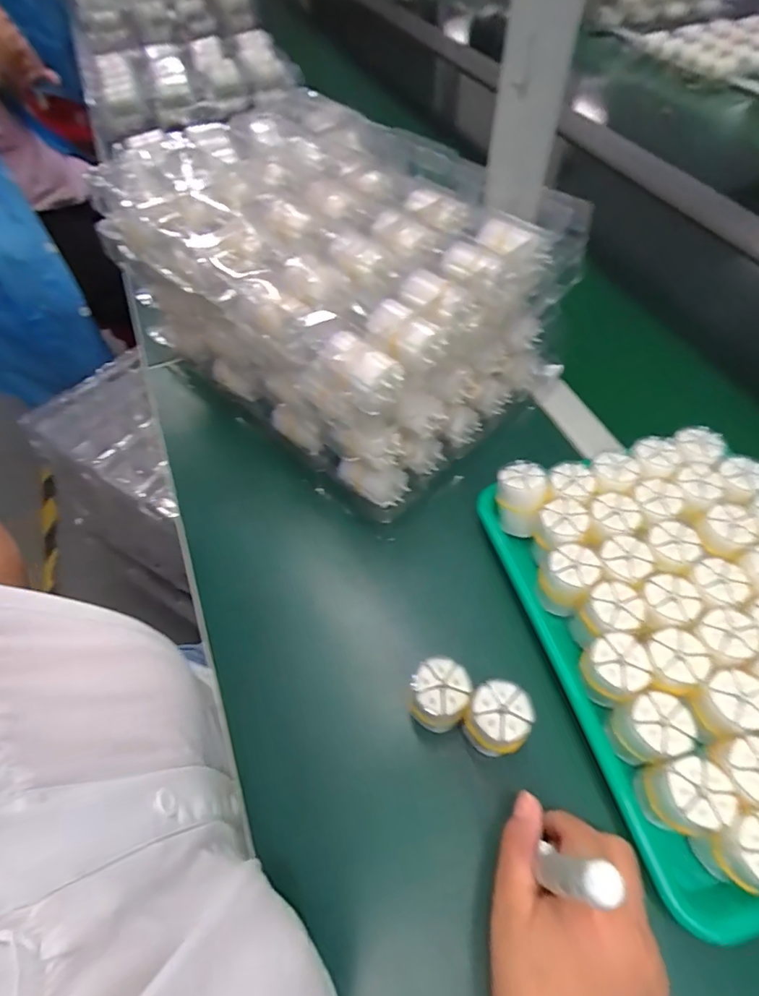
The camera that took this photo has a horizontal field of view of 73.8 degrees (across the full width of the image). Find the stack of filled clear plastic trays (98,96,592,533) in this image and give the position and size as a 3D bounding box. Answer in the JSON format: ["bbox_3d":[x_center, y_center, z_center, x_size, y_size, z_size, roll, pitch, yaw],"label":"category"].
[{"bbox_3d":[-0.038,-0.230,0.537,0.419,0.159,0.310,38,64,24],"label":"stack of filled clear plastic trays"}]

